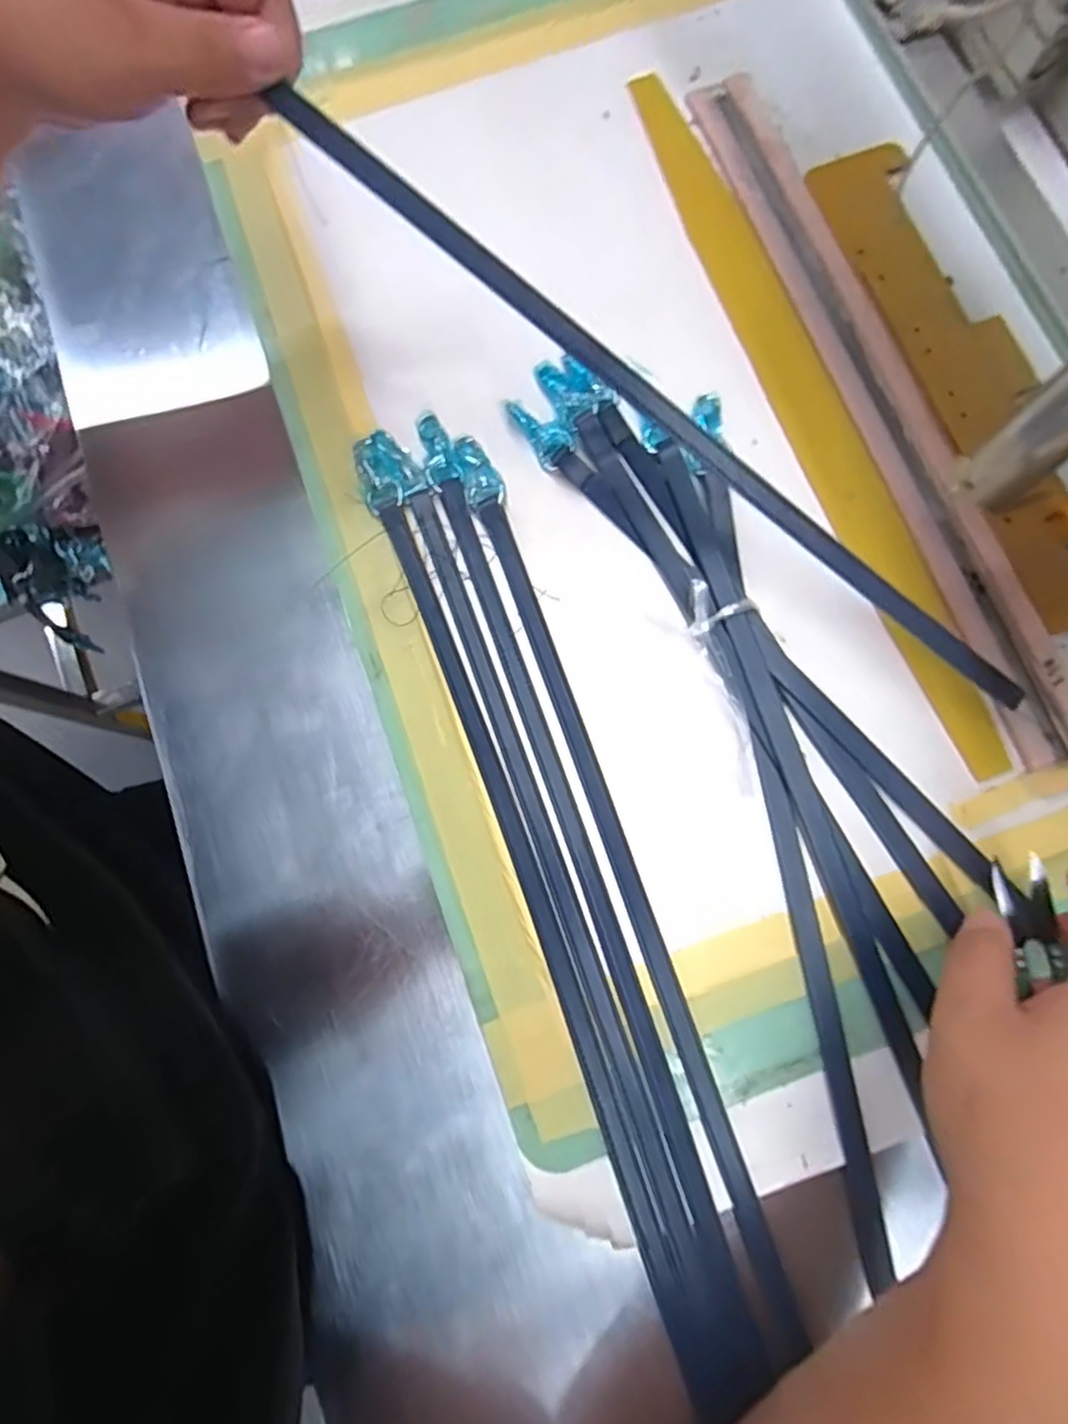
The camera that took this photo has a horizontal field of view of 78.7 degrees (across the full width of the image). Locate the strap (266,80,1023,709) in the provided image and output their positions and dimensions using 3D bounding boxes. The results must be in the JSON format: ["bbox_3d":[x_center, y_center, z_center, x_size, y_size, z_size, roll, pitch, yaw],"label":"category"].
[{"bbox_3d":[0.066,-0.136,0.303,0.422,0.013,0.012,36,82,-6],"label":"strap"}]

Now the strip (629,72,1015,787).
[{"bbox_3d":[0.156,-0.188,0.384,0.031,0.010,0.480,-21,80,-3],"label":"strip"}]

